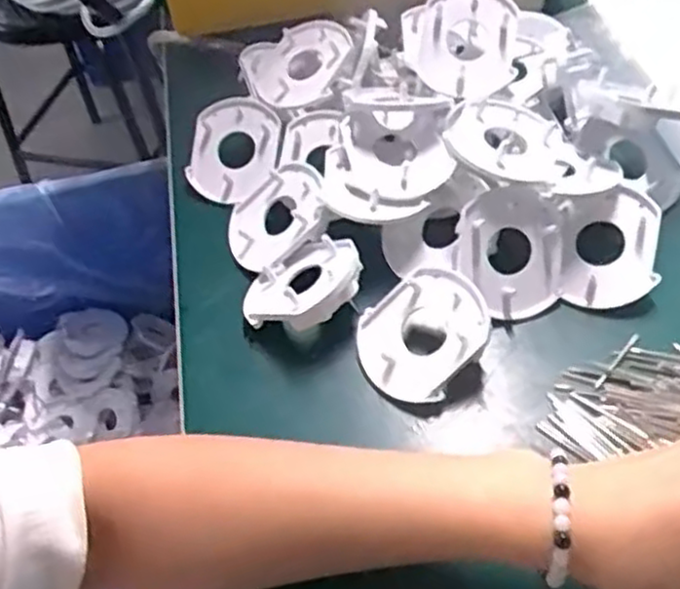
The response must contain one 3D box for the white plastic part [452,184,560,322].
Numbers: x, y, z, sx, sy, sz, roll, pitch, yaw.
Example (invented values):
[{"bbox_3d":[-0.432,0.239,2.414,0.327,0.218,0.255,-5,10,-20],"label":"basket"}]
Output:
[{"bbox_3d":[0.092,-0.023,0.397,0.054,0.070,0.014,-2,8,-5],"label":"white plastic part"}]

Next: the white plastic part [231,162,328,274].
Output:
[{"bbox_3d":[-0.038,-0.046,0.433,0.068,0.010,0.056,-48,51,14],"label":"white plastic part"}]

